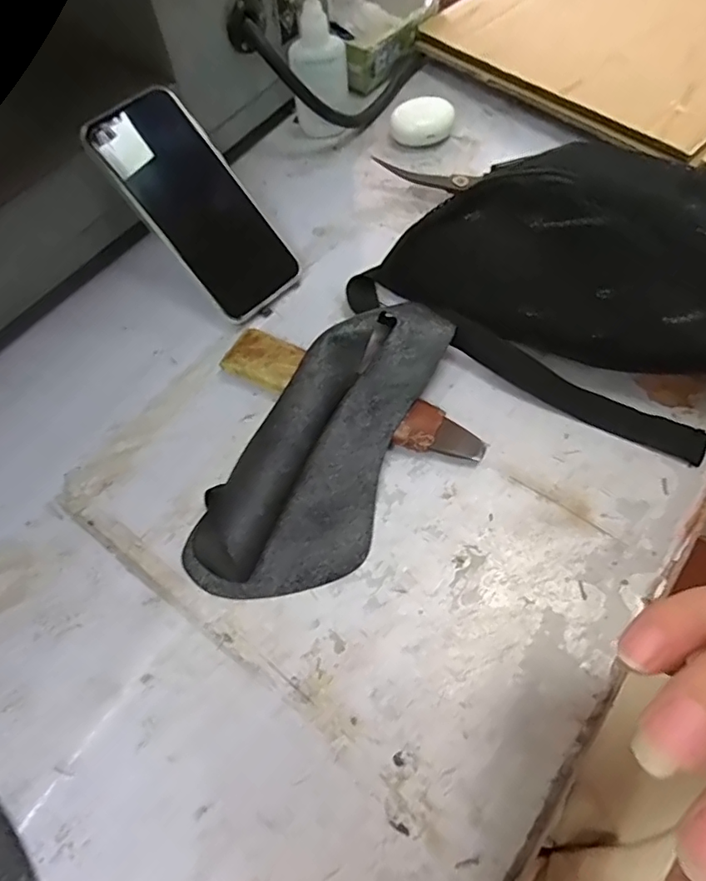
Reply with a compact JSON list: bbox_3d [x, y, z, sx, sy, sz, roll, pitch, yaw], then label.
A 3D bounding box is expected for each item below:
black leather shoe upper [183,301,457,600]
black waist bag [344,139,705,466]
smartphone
[{"bbox_3d":[-0.012,0.004,0.336,0.089,0.033,0.215,29,79,18],"label":"black leather shoe upper"},{"bbox_3d":[0.150,-0.107,0.349,0.292,0.104,0.133,29,68,16],"label":"black waist bag"},{"bbox_3d":[-0.112,-0.172,0.396,0.077,0.011,0.162,-45,106,-19],"label":"smartphone"}]

